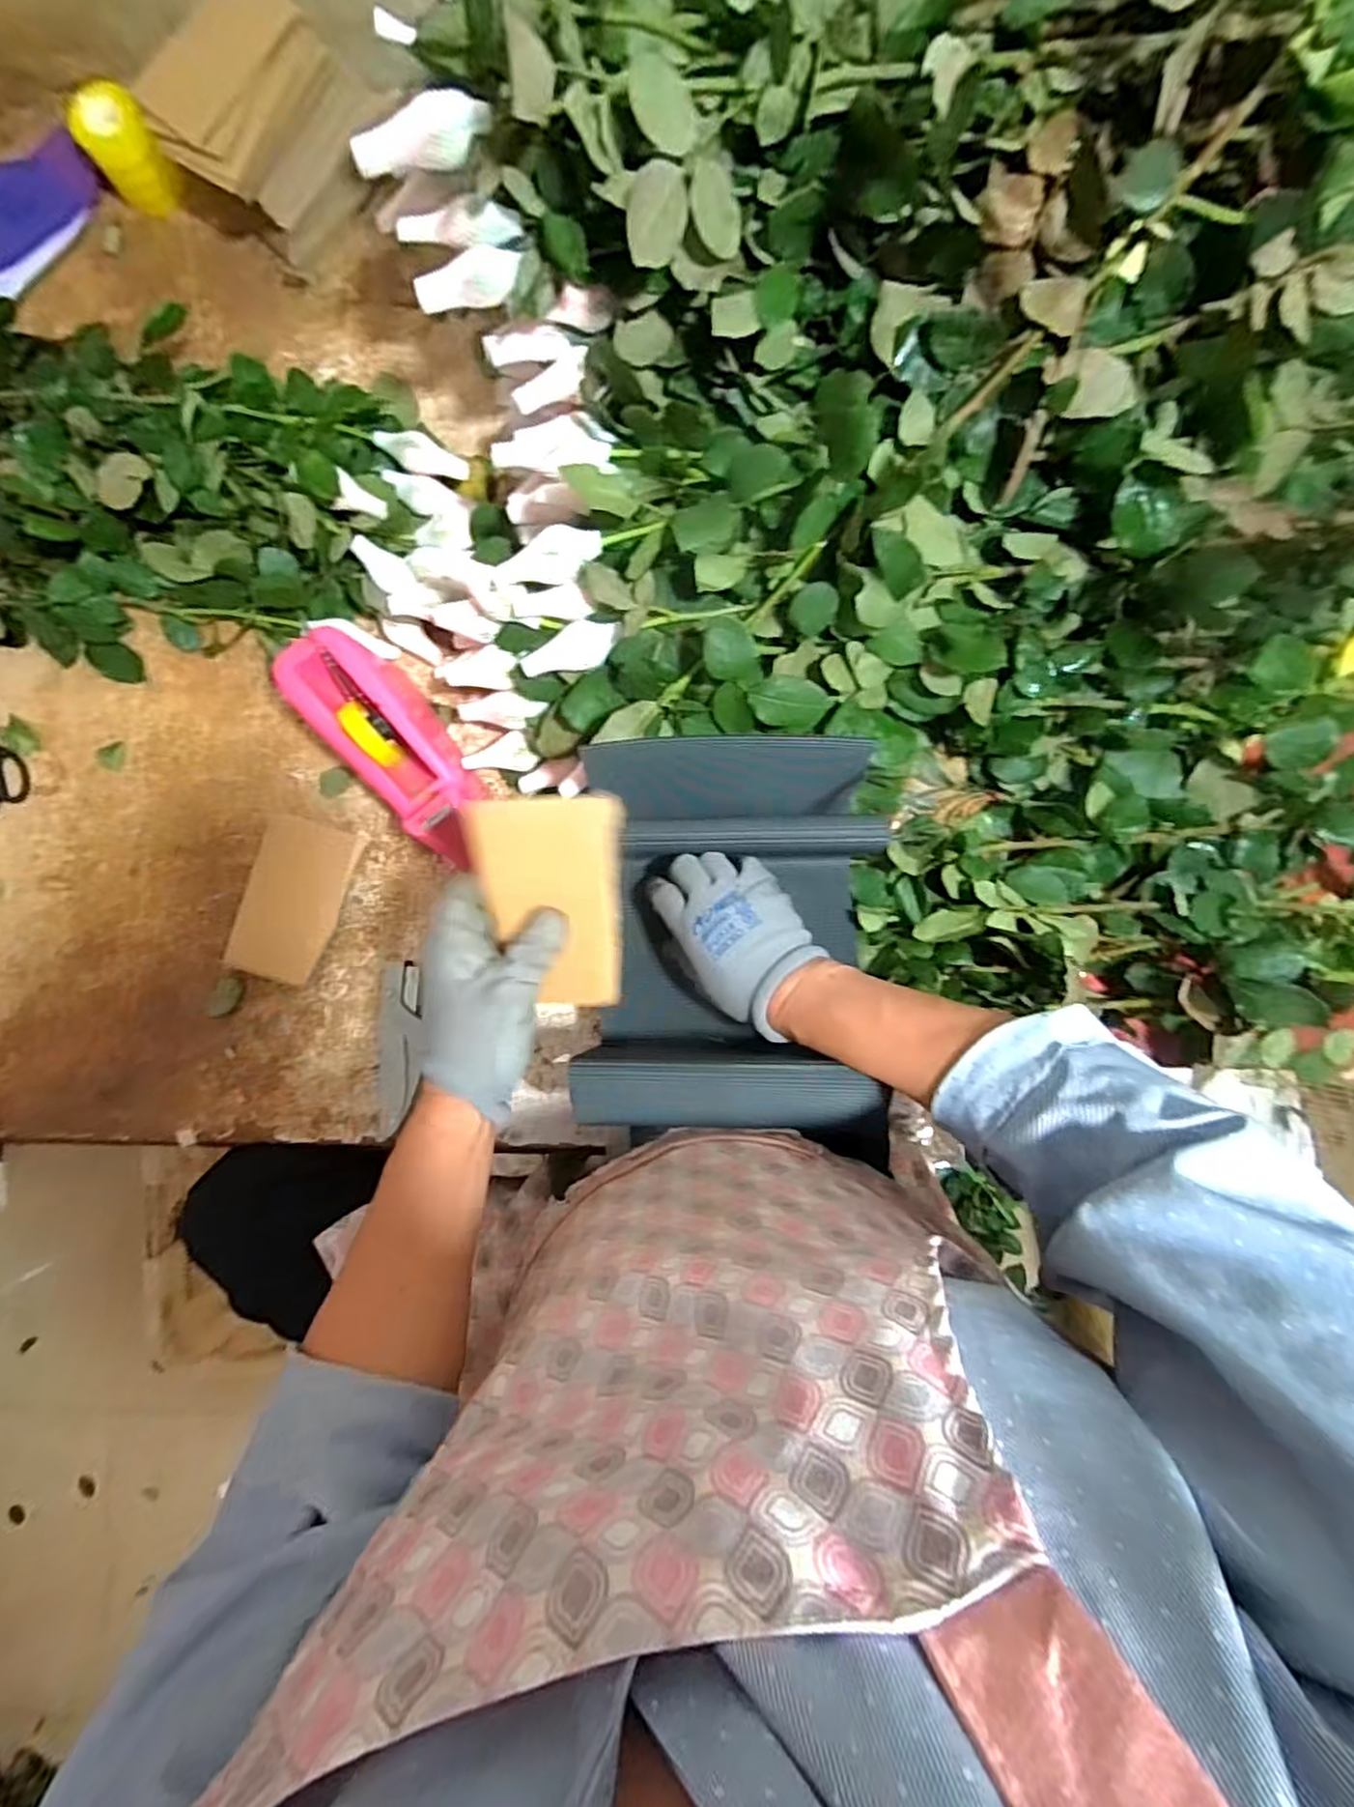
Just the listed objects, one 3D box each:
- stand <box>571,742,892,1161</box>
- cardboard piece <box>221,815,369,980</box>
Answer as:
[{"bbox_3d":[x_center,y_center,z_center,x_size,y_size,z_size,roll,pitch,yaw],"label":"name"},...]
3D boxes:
[{"bbox_3d":[0.055,0.027,0.514,0.226,0.121,0.307,5,88,1],"label":"stand"},{"bbox_3d":[-0.343,-0.003,0.620,0.081,0.016,0.141,18,88,2],"label":"cardboard piece"}]

